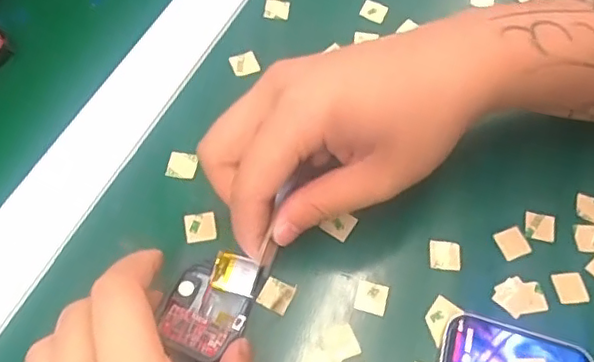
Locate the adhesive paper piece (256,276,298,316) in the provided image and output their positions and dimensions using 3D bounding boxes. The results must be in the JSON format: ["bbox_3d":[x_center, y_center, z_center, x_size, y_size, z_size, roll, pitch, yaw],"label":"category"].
[{"bbox_3d":[-0.010,0.055,0.286,0.015,0.004,0.016,25,63,11],"label":"adhesive paper piece"}]

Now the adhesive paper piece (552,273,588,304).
[{"bbox_3d":[0.138,0.053,0.296,0.015,0.004,0.016,-6,61,-6],"label":"adhesive paper piece"}]

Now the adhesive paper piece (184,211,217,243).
[{"bbox_3d":[-0.049,0.023,0.301,0.016,0.004,0.016,-8,61,-7],"label":"adhesive paper piece"}]

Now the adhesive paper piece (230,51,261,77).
[{"bbox_3d":[-0.031,-0.071,0.355,0.015,0.004,0.015,-18,63,-12],"label":"adhesive paper piece"}]

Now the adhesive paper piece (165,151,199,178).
[{"bbox_3d":[-0.061,-0.009,0.317,0.016,0.004,0.015,14,61,5],"label":"adhesive paper piece"}]

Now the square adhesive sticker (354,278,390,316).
[{"bbox_3d":[0.037,0.056,0.288,0.015,0.004,0.016,16,61,6],"label":"square adhesive sticker"}]

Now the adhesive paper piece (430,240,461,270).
[{"bbox_3d":[0.076,0.038,0.301,0.015,0.004,0.016,4,61,0],"label":"adhesive paper piece"}]

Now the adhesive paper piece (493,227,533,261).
[{"bbox_3d":[0.113,0.032,0.308,0.016,0.004,0.015,-22,66,-9],"label":"adhesive paper piece"}]

